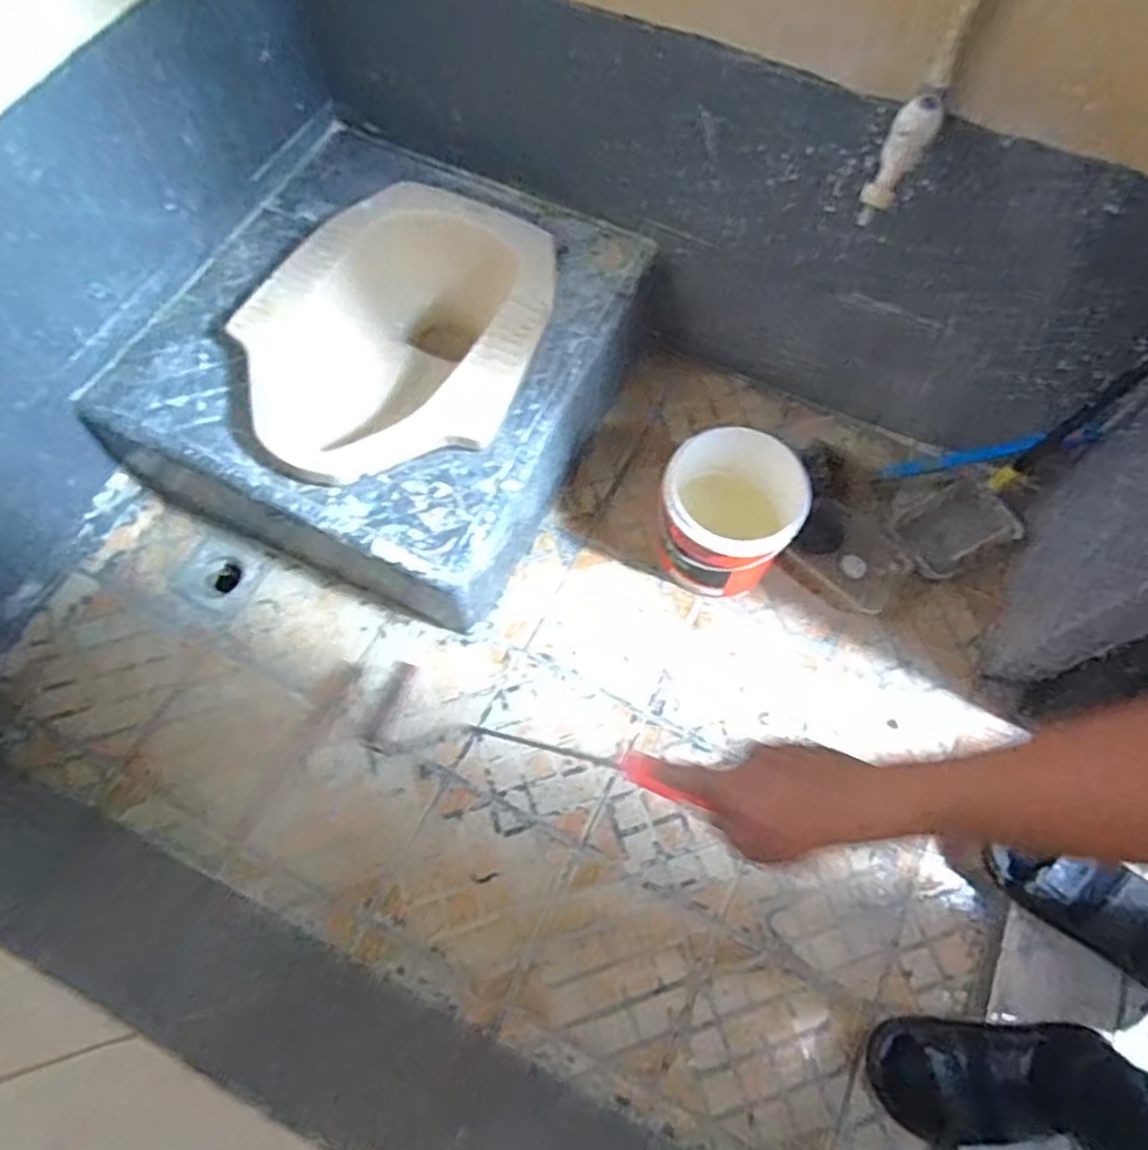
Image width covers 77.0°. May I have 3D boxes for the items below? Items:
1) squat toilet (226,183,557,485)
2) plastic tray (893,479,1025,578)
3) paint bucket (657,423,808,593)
[{"bbox_3d":[-0.241,-0.318,1.036,0.379,0.159,0.479,29,70,11],"label":"squat toilet"},{"bbox_3d":[0.573,-0.071,1.094,0.166,0.029,0.114,-27,70,-12],"label":"plastic tray"},{"bbox_3d":[0.216,-0.079,1.031,0.167,0.192,0.182,0,67,-1],"label":"paint bucket"}]

